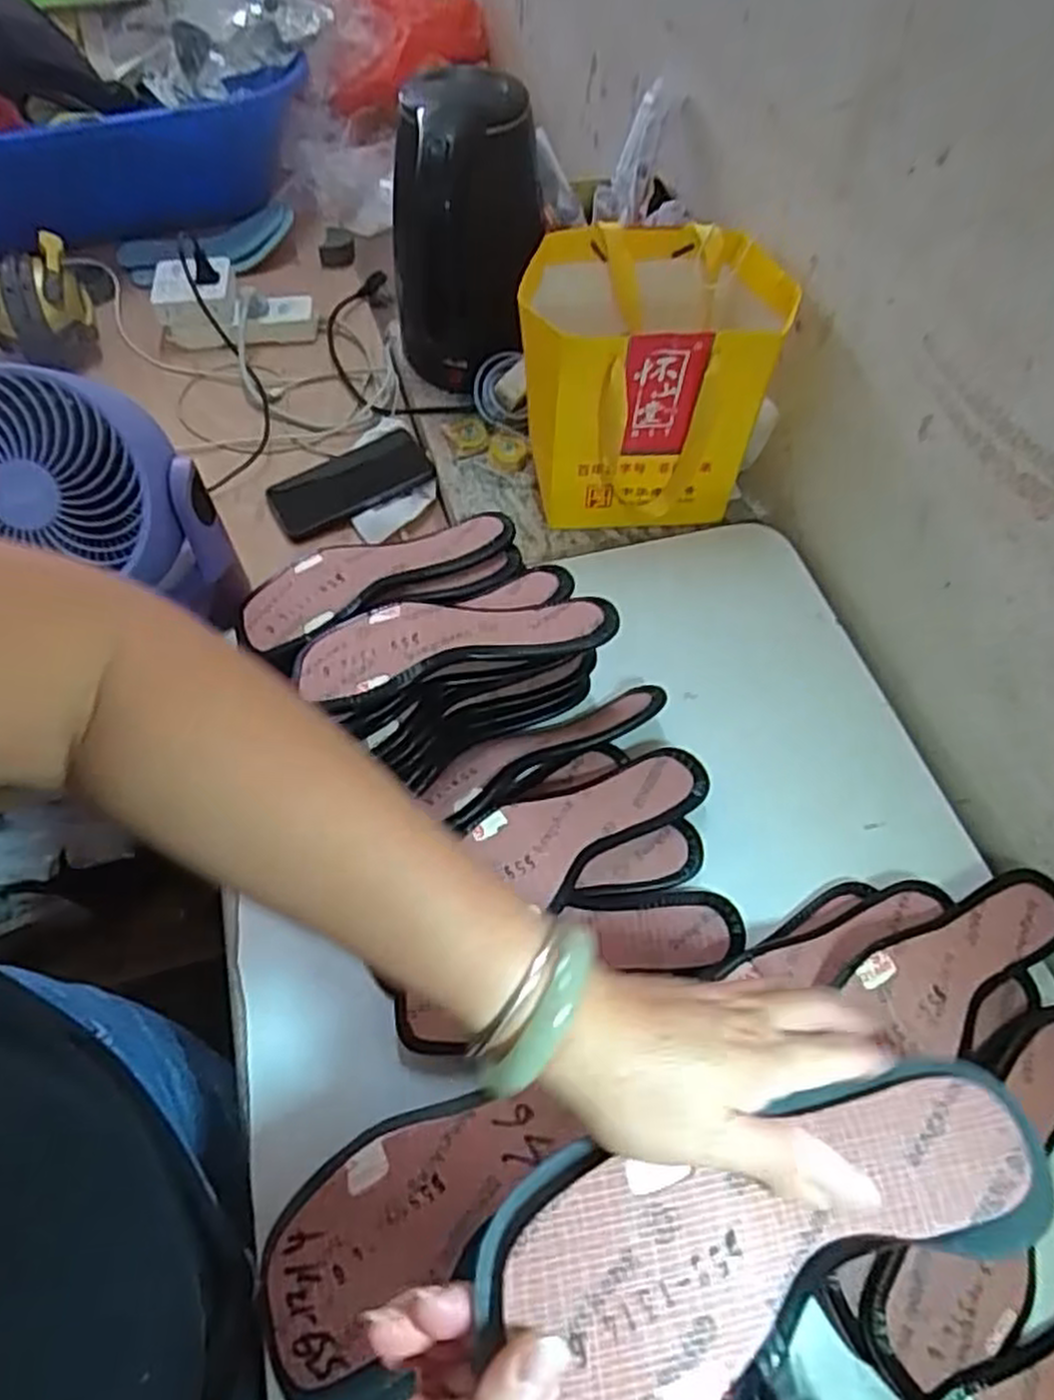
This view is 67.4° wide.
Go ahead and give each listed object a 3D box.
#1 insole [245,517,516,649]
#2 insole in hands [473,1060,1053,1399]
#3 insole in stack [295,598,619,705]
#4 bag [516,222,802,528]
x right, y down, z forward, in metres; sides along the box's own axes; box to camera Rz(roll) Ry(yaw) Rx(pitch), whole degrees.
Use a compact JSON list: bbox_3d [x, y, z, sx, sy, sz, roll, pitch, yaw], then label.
[{"bbox_3d":[-0.113,-0.101,0.601,0.211,0.013,0.071,-25,59,-18],"label":"insole"},{"bbox_3d":[0.098,0.195,0.304,0.230,0.023,0.093,-13,56,-23],"label":"insole in hands"},{"bbox_3d":[-0.048,-0.047,0.545,0.211,0.014,0.079,-13,50,-13],"label":"insole in stack"},{"bbox_3d":[0.102,-0.273,0.692,0.206,0.185,0.170,10,55,5],"label":"bag"}]

